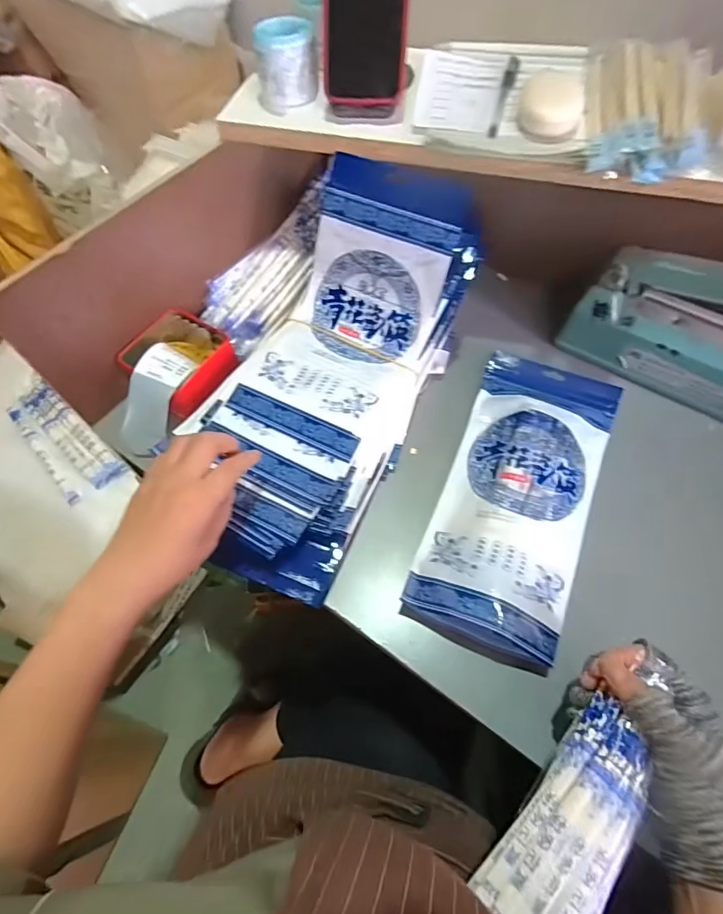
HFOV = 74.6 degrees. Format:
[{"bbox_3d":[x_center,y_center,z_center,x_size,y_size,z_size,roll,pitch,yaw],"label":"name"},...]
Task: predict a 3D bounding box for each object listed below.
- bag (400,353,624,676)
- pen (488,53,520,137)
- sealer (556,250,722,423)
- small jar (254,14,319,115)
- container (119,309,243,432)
[{"bbox_3d":[0.157,0.028,0.466,0.139,0.027,0.313,20,62,12],"label":"bag"},{"bbox_3d":[0.144,-0.367,0.479,0.012,0.012,0.147,15,61,9],"label":"pen"},{"bbox_3d":[0.370,-0.119,0.466,0.294,0.170,0.064,30,65,17],"label":"sealer"},{"bbox_3d":[-0.076,-0.396,0.480,0.061,0.060,0.057,0,60,1],"label":"small jar"},{"bbox_3d":[-0.200,-0.103,0.530,0.117,0.046,0.123,32,65,18],"label":"container"}]

